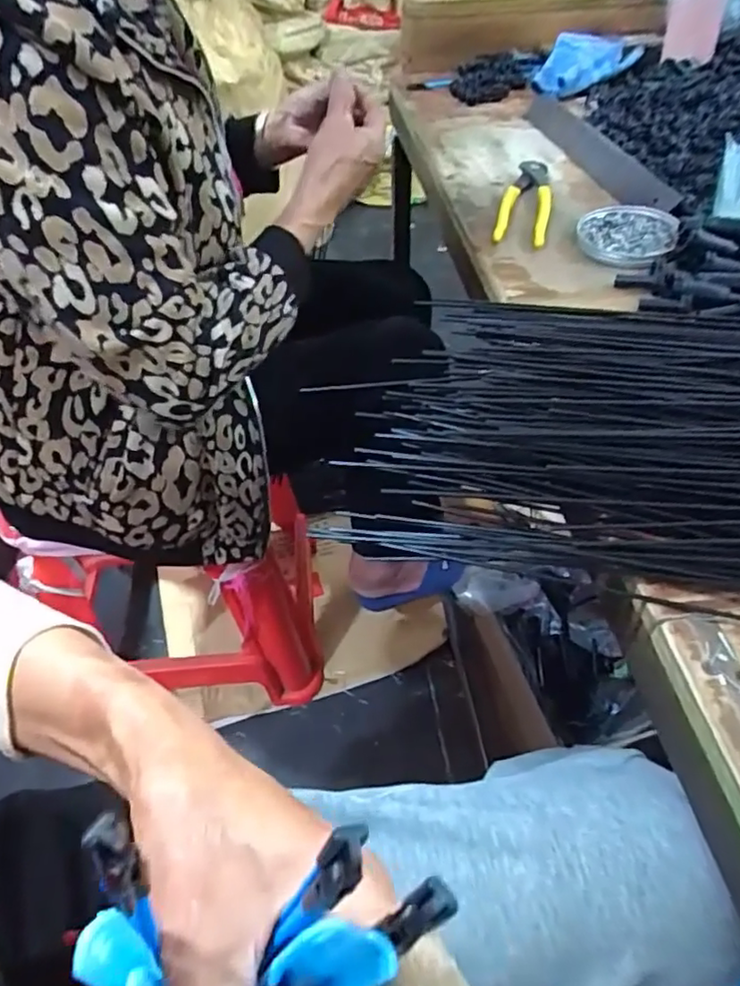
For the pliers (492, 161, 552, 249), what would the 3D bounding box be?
[{"bbox_3d":[0.159,-0.297,0.612,0.049,0.020,0.158,12,50,9],"label":"pliers"}]

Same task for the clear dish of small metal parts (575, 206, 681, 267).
[{"bbox_3d":[0.236,-0.237,0.555,0.085,0.014,0.093,0,49,0],"label":"clear dish of small metal parts"}]

